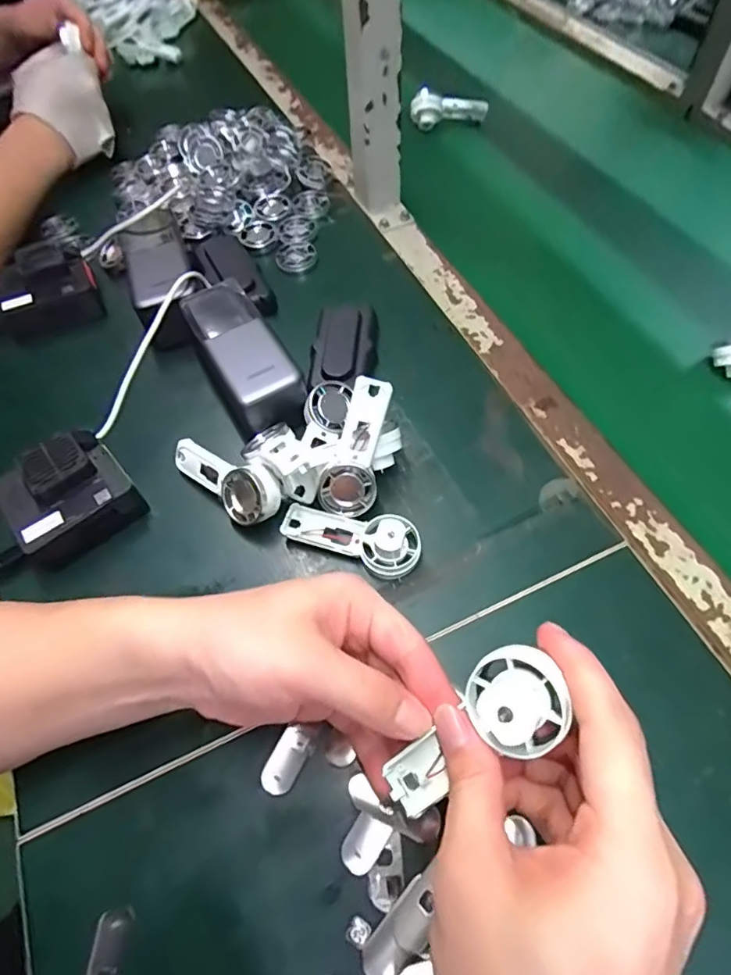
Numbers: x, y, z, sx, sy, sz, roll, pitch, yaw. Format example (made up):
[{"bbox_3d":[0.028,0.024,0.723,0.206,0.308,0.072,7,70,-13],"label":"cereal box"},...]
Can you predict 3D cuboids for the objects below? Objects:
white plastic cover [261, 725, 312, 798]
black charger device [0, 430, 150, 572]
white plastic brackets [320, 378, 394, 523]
[{"bbox_3d":[-0.044,0.154,0.297,0.017,0.005,0.034,23,64,17],"label":"white plastic cover"},{"bbox_3d":[-0.210,0.006,0.373,0.079,0.049,0.068,-36,63,-16],"label":"black charger device"},{"bbox_3d":[-0.006,-0.027,0.358,0.036,0.094,0.023,11,20,-10],"label":"white plastic brackets"}]

